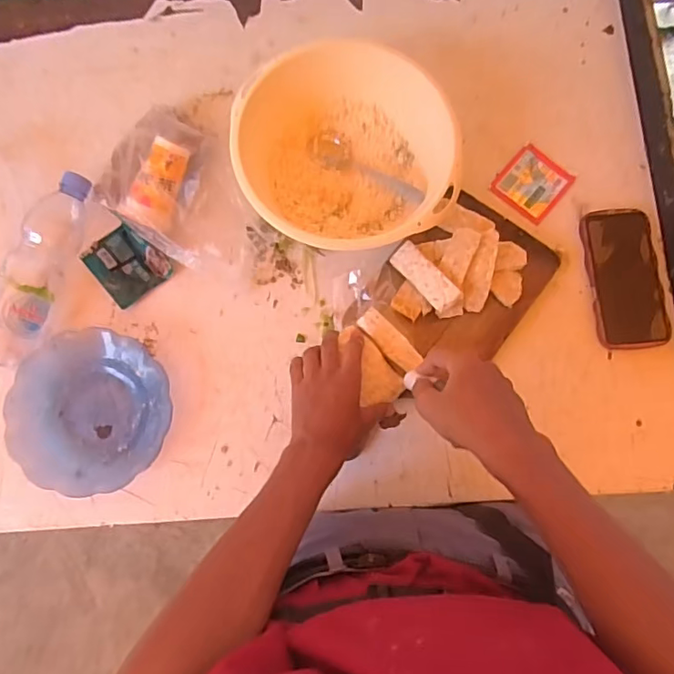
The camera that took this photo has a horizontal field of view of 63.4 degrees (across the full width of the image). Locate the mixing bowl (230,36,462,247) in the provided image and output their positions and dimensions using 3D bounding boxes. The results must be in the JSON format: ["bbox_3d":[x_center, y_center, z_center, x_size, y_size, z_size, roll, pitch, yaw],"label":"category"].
[{"bbox_3d":[0.008,-0.205,0.640,0.237,0.101,0.249,0,80,1],"label":"mixing bowl"}]

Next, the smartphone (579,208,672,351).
[{"bbox_3d":[0.341,-0.070,0.645,0.083,0.012,0.166,-4,80,1],"label":"smartphone"}]

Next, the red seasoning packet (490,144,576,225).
[{"bbox_3d":[0.243,-0.192,0.680,0.077,0.005,0.081,42,84,8],"label":"red seasoning packet"}]

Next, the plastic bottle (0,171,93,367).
[{"bbox_3d":[-0.351,-0.081,0.641,0.060,0.061,0.236,16,81,4],"label":"plastic bottle"}]

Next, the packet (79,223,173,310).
[{"bbox_3d":[-0.255,-0.091,0.663,0.079,0.018,0.088,-40,82,-5],"label":"packet"}]

